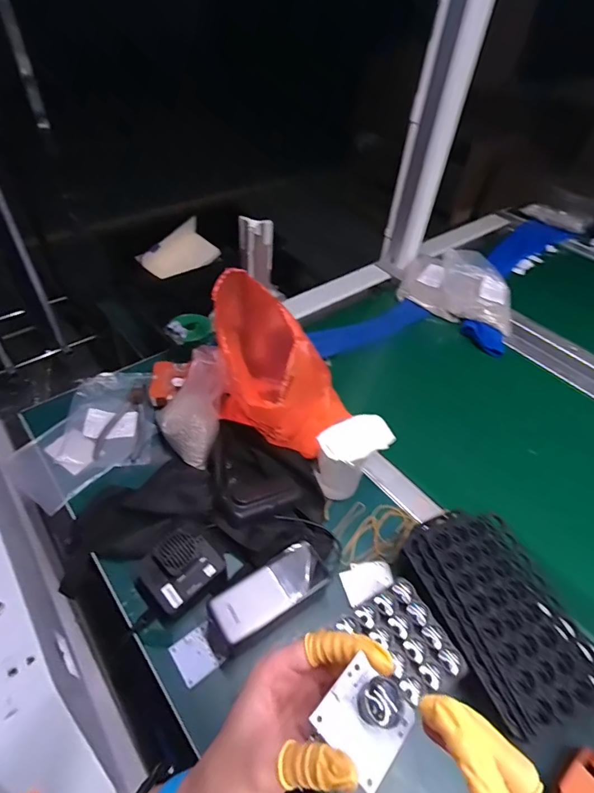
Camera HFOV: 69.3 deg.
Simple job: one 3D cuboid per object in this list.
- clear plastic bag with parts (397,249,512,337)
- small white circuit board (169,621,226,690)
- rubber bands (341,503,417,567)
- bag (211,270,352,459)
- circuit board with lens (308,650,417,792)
[{"bbox_3d":[0.349,-0.238,0.923,0.257,0.085,0.157,27,51,19],"label":"clear plastic bag with parts"},{"bbox_3d":[-0.107,0.276,0.460,0.043,0.004,0.046,-29,56,-28],"label":"small white circuit board"},{"bbox_3d":[0.107,0.188,0.563,0.056,0.011,0.111,33,53,24],"label":"rubber bands"},{"bbox_3d":[-0.025,-0.041,0.607,0.143,0.197,0.204,-23,53,-24],"label":"bag"},{"bbox_3d":[0.038,0.173,0.232,0.042,0.018,0.044,36,54,26],"label":"circuit board with lens"}]

